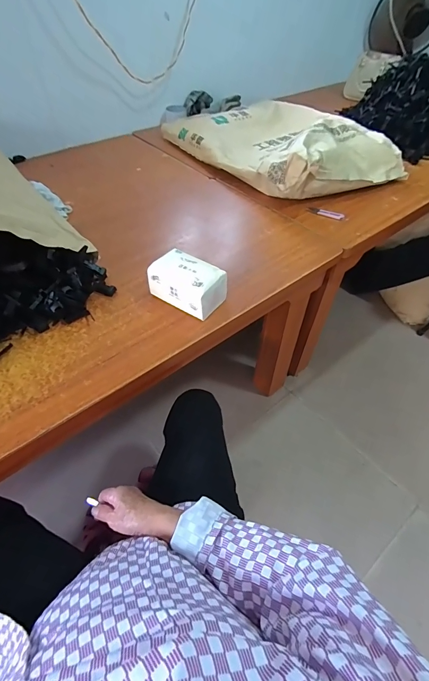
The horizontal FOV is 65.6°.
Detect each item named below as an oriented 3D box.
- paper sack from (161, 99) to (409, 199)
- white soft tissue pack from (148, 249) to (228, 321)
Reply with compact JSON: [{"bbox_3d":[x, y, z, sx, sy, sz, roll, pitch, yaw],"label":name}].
[{"bbox_3d":[0.220,-0.669,1.097,0.507,0.141,0.671,-26,54,-22],"label":"paper sack"},{"bbox_3d":[-0.057,-0.112,0.656,0.136,0.083,0.079,29,54,22],"label":"white soft tissue pack"}]

